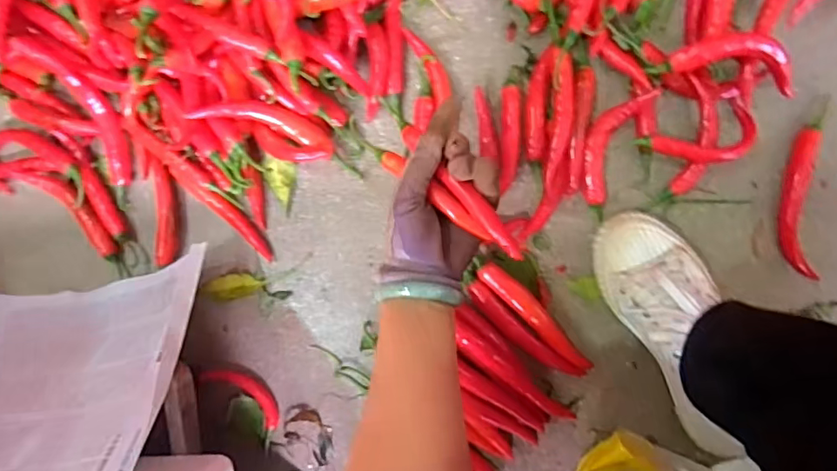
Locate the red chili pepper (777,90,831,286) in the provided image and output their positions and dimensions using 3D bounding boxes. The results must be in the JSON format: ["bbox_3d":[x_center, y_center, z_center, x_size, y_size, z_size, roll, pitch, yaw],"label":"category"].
[{"bbox_3d":[0.362,-0.044,0.492,0.031,0.016,0.163,4,90,7],"label":"red chili pepper"}]

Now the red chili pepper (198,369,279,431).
[{"bbox_3d":[-0.186,0.168,0.562,0.097,0.013,0.030,37,94,6],"label":"red chili pepper"}]

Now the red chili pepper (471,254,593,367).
[{"bbox_3d":[0.114,0.077,0.522,0.153,0.014,0.024,45,95,5],"label":"red chili pepper"}]

